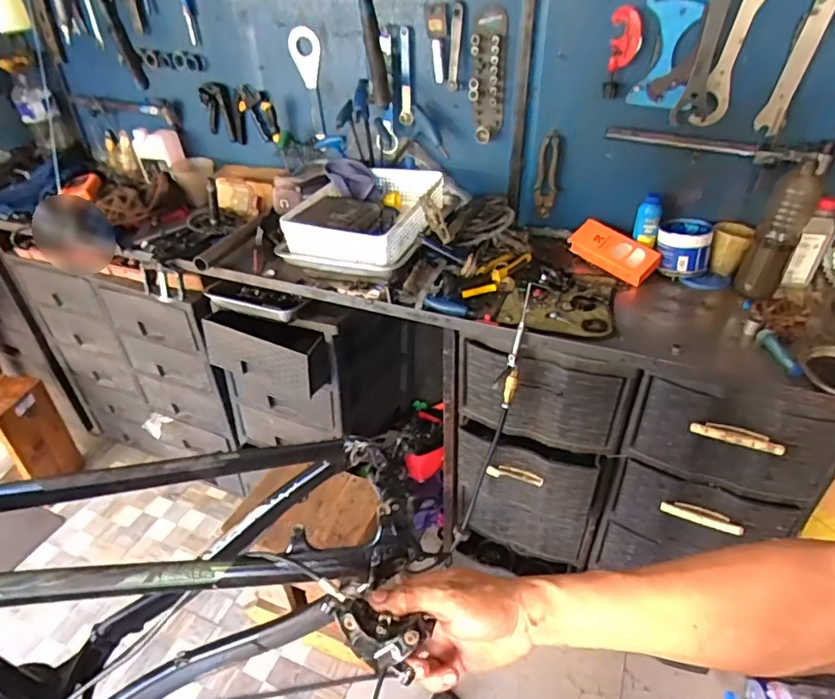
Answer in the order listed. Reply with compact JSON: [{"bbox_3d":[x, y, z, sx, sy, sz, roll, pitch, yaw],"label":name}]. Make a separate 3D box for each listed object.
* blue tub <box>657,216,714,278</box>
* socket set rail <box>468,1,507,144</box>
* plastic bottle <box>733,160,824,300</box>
[{"bbox_3d":[0.553,-0.215,1.121,0.105,0.087,0.093,12,39,18],"label":"blue tub"},{"bbox_3d":[0.149,-0.574,1.145,0.077,0.247,0.030,1,37,3],"label":"socket set rail"},{"bbox_3d":[0.666,-0.212,0.997,0.076,0.243,0.062,24,44,30],"label":"plastic bottle"}]

